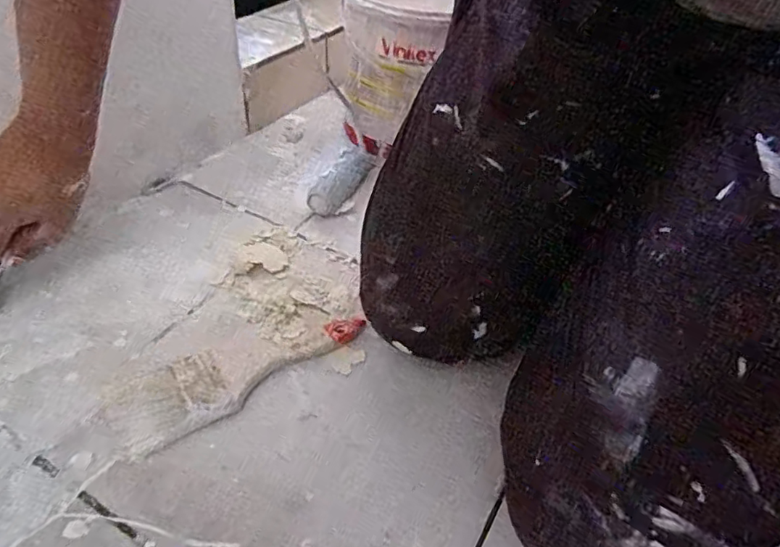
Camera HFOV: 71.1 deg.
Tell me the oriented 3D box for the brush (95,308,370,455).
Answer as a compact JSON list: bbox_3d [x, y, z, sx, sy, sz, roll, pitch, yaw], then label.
[{"bbox_3d":[-0.124,0.074,0.436,0.200,0.015,0.067,-26,52,-29],"label":"brush"}]

